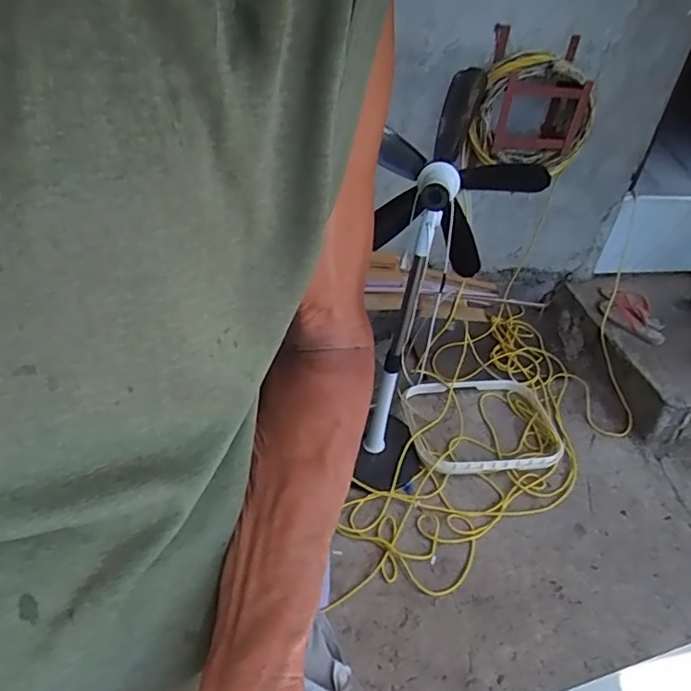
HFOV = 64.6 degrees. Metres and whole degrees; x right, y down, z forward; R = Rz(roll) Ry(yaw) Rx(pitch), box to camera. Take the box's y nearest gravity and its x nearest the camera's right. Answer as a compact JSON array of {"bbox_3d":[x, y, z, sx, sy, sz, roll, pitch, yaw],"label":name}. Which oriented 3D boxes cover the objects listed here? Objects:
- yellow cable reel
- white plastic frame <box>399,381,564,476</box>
[{"bbox_3d":[0.503,-0.640,1.476,0.314,0.282,0.222,10,40,3],"label":"yellow cable reel"},{"bbox_3d":[0.402,0.228,1.614,0.448,0.041,0.340,-3,41,-12],"label":"white plastic frame"}]

